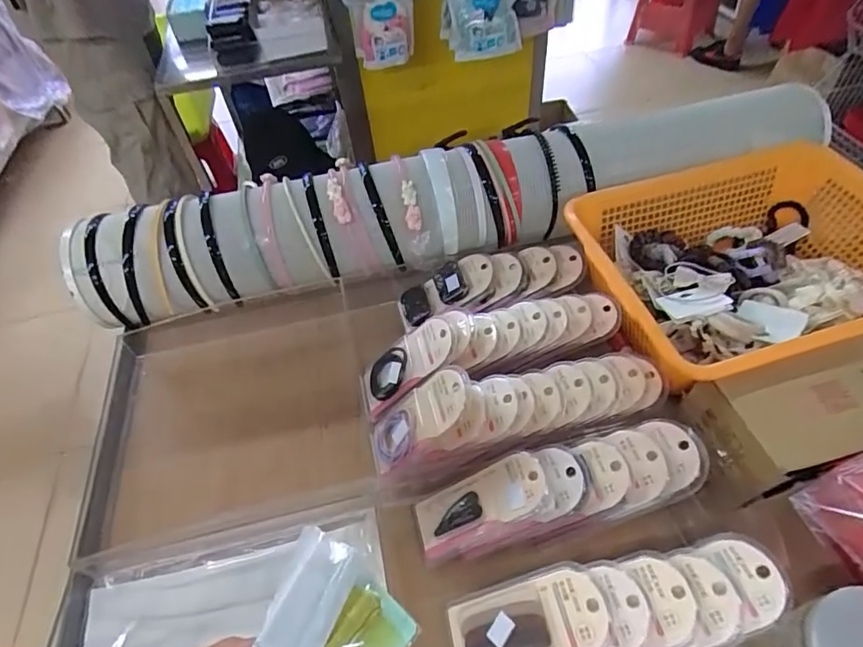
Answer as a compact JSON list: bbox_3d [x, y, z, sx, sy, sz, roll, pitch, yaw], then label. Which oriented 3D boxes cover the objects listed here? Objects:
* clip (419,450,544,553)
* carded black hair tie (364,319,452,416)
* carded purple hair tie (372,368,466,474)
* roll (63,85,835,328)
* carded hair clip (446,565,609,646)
[{"bbox_3d":[0.046,0.173,0.485,0.134,0.012,0.054,-29,48,15],"label":"clip"},{"bbox_3d":[-0.033,0.046,0.576,0.137,0.025,0.065,-38,47,21],"label":"carded black hair tie"},{"bbox_3d":[-0.016,0.097,0.510,0.128,0.016,0.071,-34,44,26],"label":"carded purple hair tie"},{"bbox_3d":[0.039,-0.154,0.656,0.973,0.107,0.108,-13,50,-5],"label":"roll"},{"bbox_3d":[0.076,0.251,0.417,0.135,0.019,0.066,-28,49,14],"label":"carded hair clip"}]

